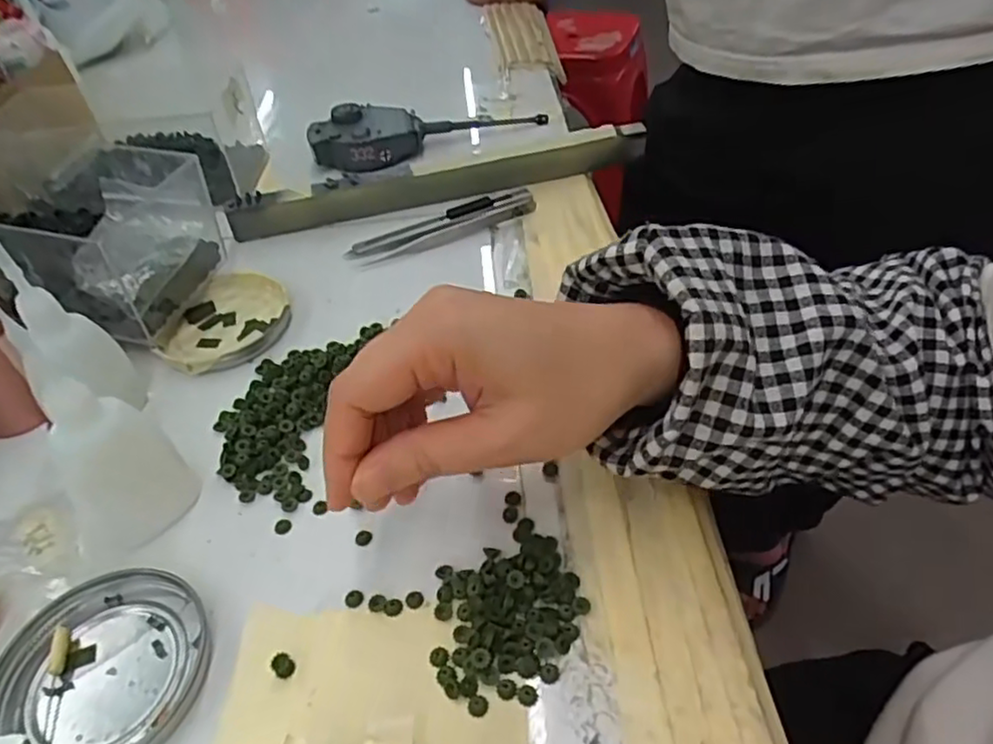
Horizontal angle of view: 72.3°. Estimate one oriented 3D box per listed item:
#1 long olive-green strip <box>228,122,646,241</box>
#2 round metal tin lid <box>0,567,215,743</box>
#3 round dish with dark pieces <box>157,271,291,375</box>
[{"bbox_3d":[-0.039,-0.134,0.478,0.291,0.028,0.011,-12,45,-6],"label":"long olive-green strip"},{"bbox_3d":[-0.149,0.112,0.257,0.074,0.009,0.077,-3,45,3],"label":"round metal tin lid"},{"bbox_3d":[-0.163,-0.030,0.405,0.075,0.010,0.074,-3,45,3],"label":"round dish with dark pieces"}]

